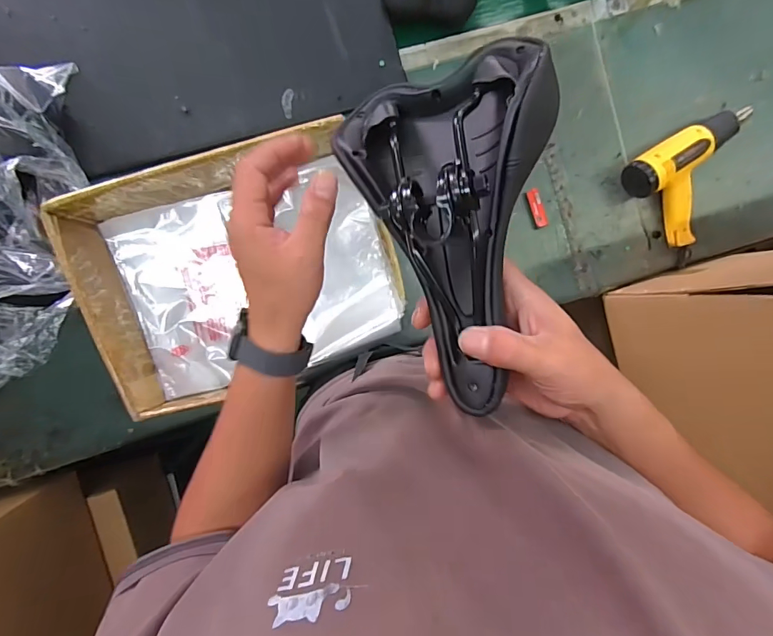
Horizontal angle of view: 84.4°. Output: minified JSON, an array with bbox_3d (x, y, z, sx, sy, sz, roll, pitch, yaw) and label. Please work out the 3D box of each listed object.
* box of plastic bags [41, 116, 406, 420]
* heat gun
[{"bbox_3d":[-0.205,-0.059,0.633,0.405,0.152,0.311,-16,95,-5],"label":"box of plastic bags"},{"bbox_3d":[0.620,-0.263,0.825,0.262,0.075,0.234,-34,97,-3],"label":"heat gun"}]

